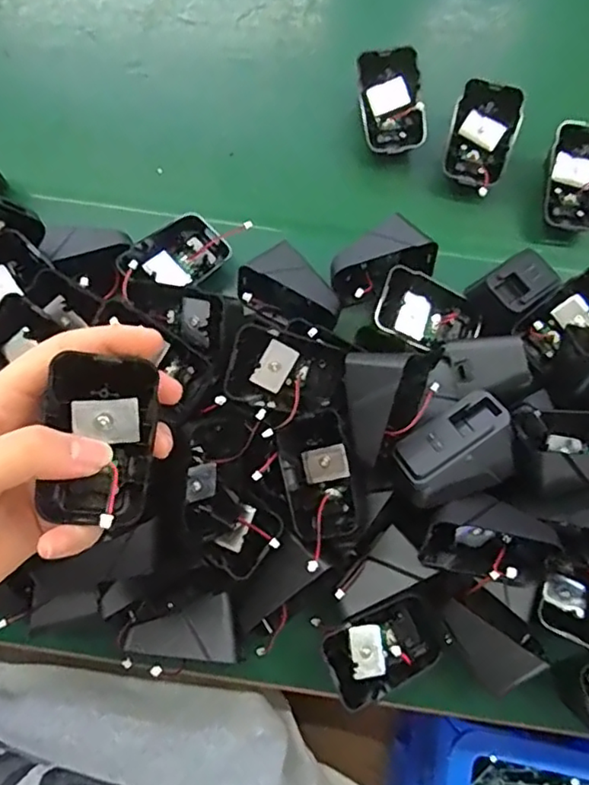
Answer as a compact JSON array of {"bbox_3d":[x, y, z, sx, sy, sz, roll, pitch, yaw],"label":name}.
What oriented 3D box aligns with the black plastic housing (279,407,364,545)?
[{"bbox_3d":[0.014,0.050,0.341,0.040,0.026,0.074,-12,77,-3],"label":"black plastic housing"}]

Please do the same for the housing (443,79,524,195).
[{"bbox_3d":[0.132,-0.180,0.417,0.045,0.017,0.069,13,105,3],"label":"housing"}]

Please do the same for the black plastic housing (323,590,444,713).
[{"bbox_3d":[0.053,0.150,0.352,0.069,0.034,0.047,-25,79,-6],"label":"black plastic housing"}]

